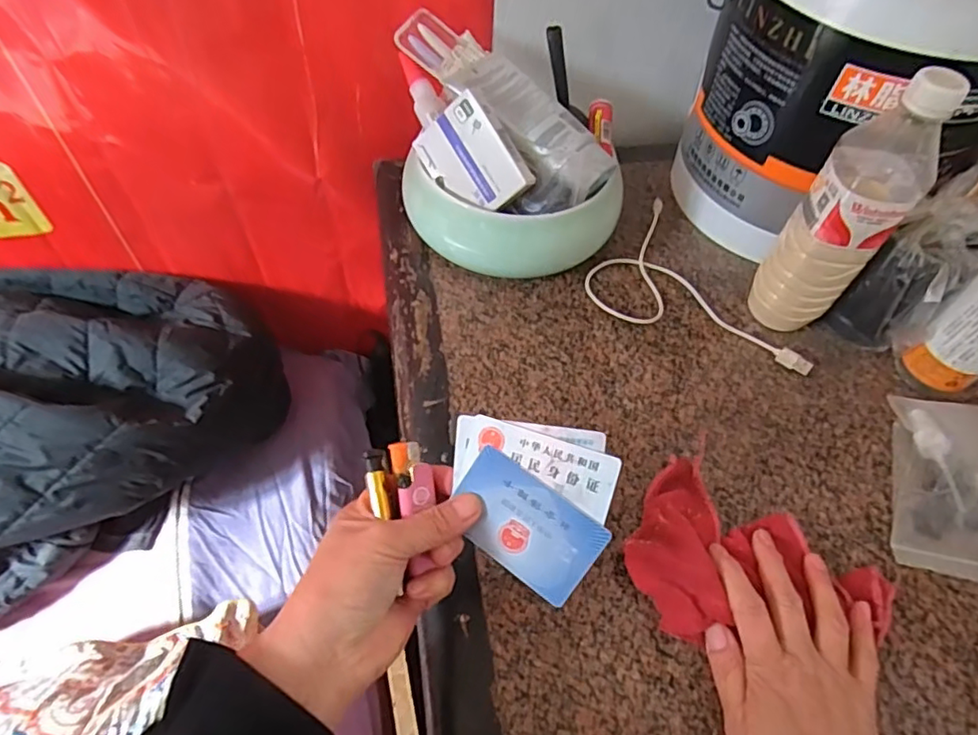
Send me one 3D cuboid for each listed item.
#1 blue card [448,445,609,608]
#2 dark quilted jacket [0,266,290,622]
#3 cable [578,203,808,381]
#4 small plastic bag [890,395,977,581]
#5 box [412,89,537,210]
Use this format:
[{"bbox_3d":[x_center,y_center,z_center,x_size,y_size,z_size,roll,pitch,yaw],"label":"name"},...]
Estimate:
[{"bbox_3d":[0.019,0.089,0.329,0.085,0.004,0.053,34,99,13],"label":"blue card"},{"bbox_3d":[-0.596,0.083,0.653,0.696,0.199,0.355,-16,58,-13],"label":"dark quilted jacket"},{"bbox_3d":[0.176,-0.058,0.550,0.132,0.014,0.222,-24,63,-11],"label":"cable"},{"bbox_3d":[0.366,0.091,0.447,0.093,0.033,0.133,17,57,8],"label":"small plastic bag"},{"bbox_3d":[-0.014,-0.178,0.502,0.093,0.072,0.015,55,32,-2],"label":"box"}]

